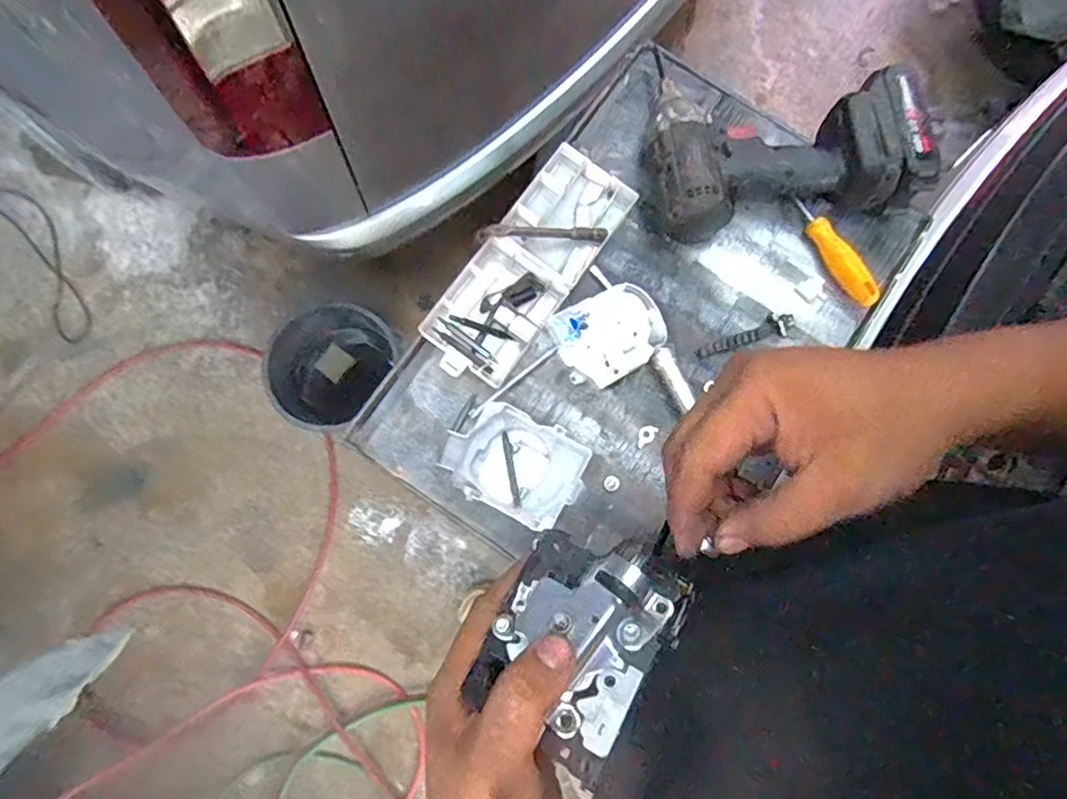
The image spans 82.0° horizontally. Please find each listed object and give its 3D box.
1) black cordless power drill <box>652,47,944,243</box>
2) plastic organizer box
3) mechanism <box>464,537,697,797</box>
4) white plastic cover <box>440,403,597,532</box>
[{"bbox_3d":[0.214,-0.225,0.538,0.230,0.065,0.145,-8,80,-3],"label":"black cordless power drill"},{"bbox_3d":[-0.006,-0.120,0.542,0.086,0.031,0.223,35,80,5],"label":"plastic organizer box"},{"bbox_3d":[0.023,0.114,0.304,0.075,0.051,0.100,36,81,6],"label":"mechanism"},{"bbox_3d":[-0.017,0.052,0.512,0.113,0.029,0.081,25,79,3],"label":"white plastic cover"}]

